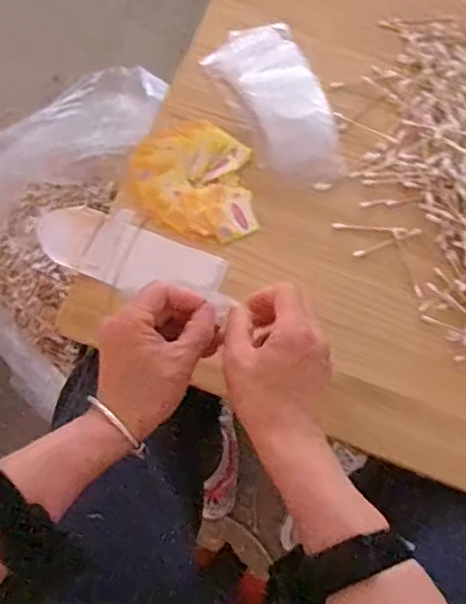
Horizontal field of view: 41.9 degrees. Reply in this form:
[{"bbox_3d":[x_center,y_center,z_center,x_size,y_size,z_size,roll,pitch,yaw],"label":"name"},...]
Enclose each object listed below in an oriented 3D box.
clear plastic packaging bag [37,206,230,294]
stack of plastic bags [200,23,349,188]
[{"bbox_3d":[-0.095,-0.045,0.561,0.170,0.007,0.064,22,75,4],"label":"clear plastic packaging bag"},{"bbox_3d":[0.044,-0.195,0.598,0.089,0.014,0.184,-20,76,-7],"label":"stack of plastic bags"}]

